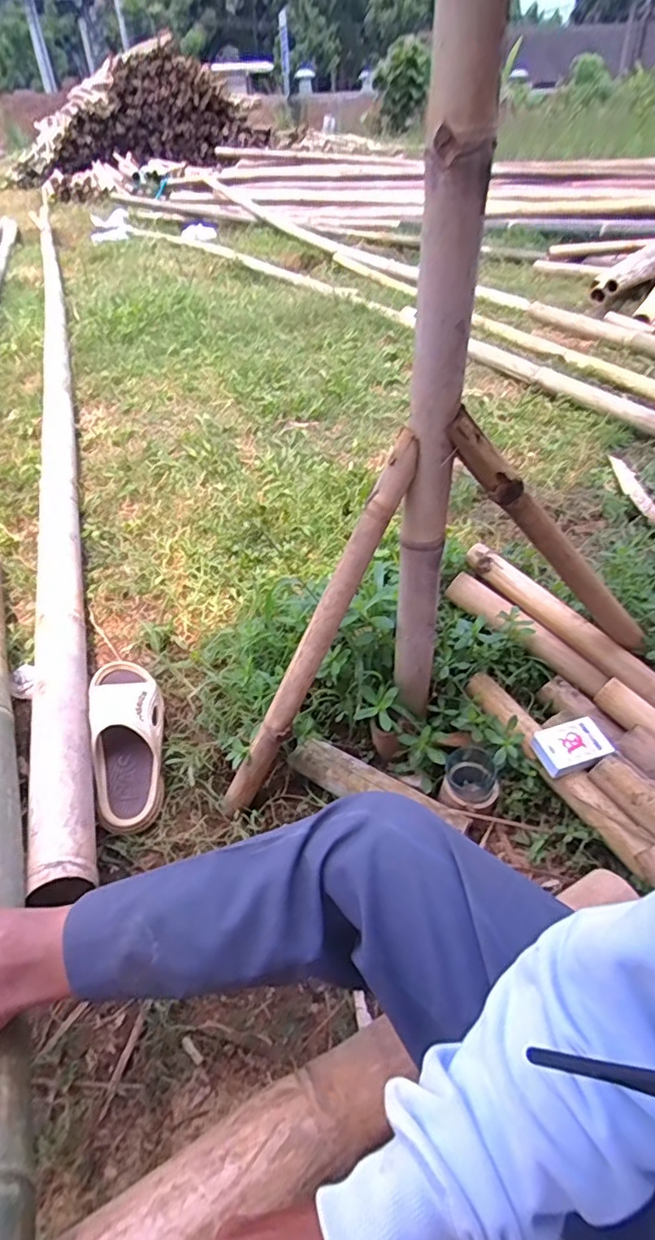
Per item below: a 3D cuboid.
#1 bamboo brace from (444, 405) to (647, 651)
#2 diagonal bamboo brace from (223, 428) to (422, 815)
[{"bbox_3d":[0.308,-0.091,0.753,0.042,0.510,0.034,-39,36,23],"label":"bamboo brace"},{"bbox_3d":[-0.017,0.036,0.746,0.035,0.575,0.027,5,29,-43],"label":"diagonal bamboo brace"}]

